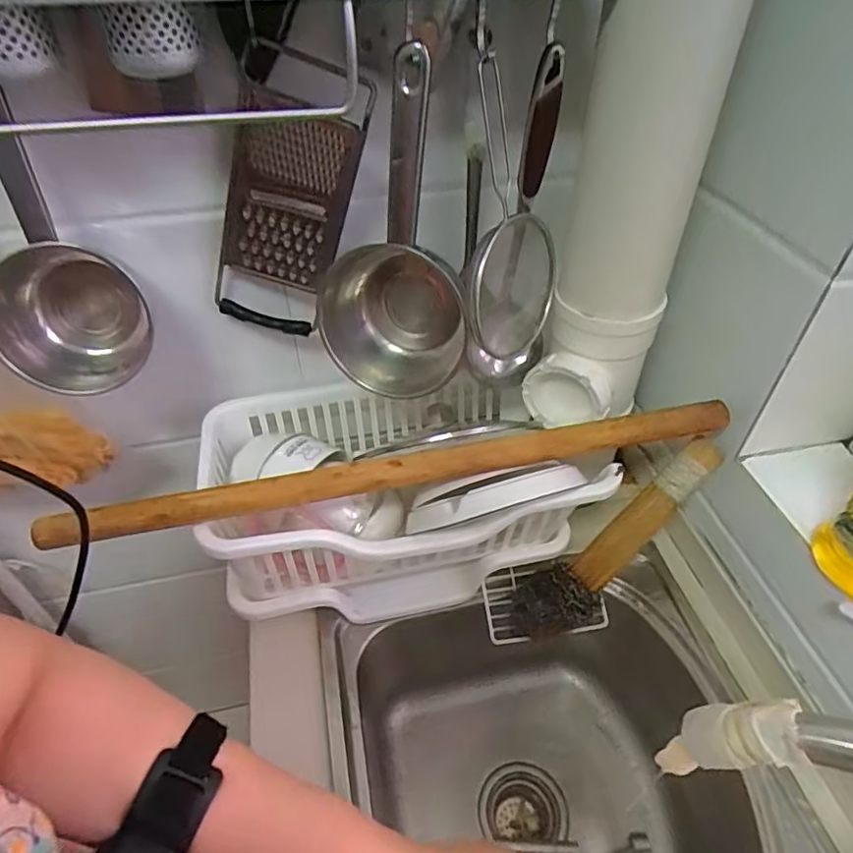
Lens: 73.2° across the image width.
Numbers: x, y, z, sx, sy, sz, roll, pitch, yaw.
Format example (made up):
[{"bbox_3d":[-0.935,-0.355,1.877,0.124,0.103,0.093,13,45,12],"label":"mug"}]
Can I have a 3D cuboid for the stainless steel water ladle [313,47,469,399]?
[{"bbox_3d":[-0.035,-0.168,0.525,0.135,0.293,0.086,-5,43,-4],"label":"stainless steel water ladle"}]

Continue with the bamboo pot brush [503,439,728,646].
[{"bbox_3d":[0.216,0.129,0.656,0.301,0.050,0.078,-45,50,5],"label":"bamboo pot brush"}]

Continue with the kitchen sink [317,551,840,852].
[{"bbox_3d":[0.142,0.464,0.582,0.433,0.230,0.568,-8,43,-7],"label":"kitchen sink"}]

